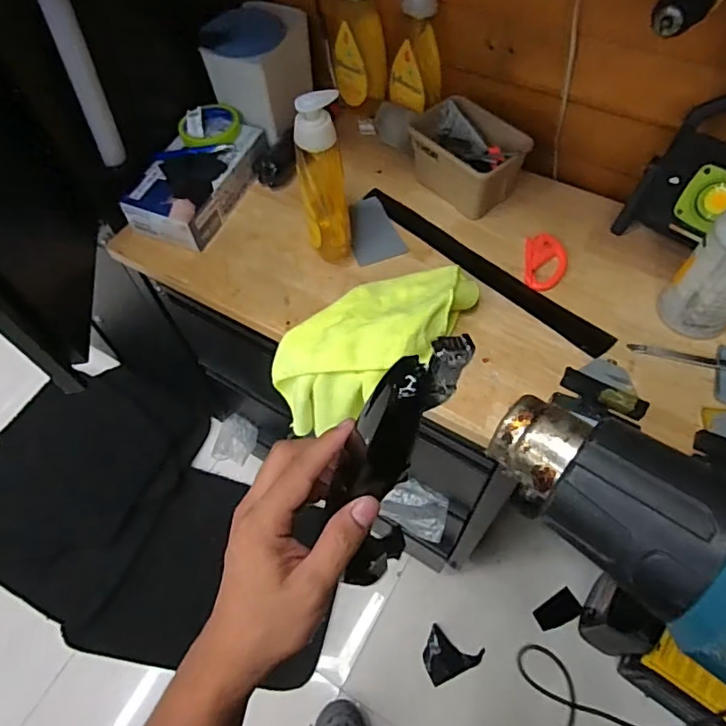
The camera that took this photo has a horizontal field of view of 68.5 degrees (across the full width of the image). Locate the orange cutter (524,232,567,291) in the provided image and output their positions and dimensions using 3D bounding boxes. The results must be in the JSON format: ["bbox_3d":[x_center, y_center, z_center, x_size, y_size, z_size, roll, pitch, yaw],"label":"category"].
[{"bbox_3d":[0.261,-0.147,0.758,0.056,0.012,0.094,6,60,7],"label":"orange cutter"}]

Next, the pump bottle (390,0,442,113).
[{"bbox_3d":[0.082,-0.484,0.808,0.082,0.175,0.070,2,60,4],"label":"pump bottle"}]

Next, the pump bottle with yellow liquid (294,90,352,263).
[{"bbox_3d":[-0.051,-0.228,0.700,0.059,0.227,0.070,-4,60,1],"label":"pump bottle with yellow liquid"}]

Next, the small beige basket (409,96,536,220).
[{"bbox_3d":[0.153,-0.310,0.812,0.103,0.103,0.161,-38,65,-18],"label":"small beige basket"}]

